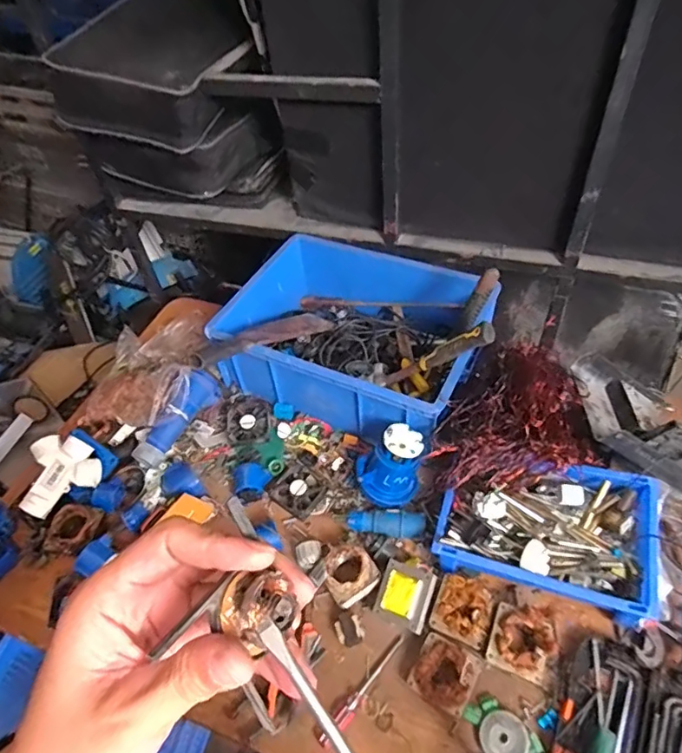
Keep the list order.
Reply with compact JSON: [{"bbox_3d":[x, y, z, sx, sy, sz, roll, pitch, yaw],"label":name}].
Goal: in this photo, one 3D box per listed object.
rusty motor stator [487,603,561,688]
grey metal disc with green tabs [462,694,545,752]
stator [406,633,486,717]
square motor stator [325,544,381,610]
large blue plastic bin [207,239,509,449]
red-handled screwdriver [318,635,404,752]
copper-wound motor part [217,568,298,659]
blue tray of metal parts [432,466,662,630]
[{"bbox_3d":[0.263,0.383,0.759,0.092,0.050,0.092,17,52,19],"label":"rusty motor stator"},{"bbox_3d":[0.218,0.477,0.708,0.067,0.020,0.090,-23,50,-15],"label":"grey metal disc with green tabs"},{"bbox_3d":[0.147,0.420,0.745,0.084,0.049,0.084,26,55,25],"label":"stator"},{"bbox_3d":[0.011,0.309,0.835,0.078,0.044,0.083,-28,52,-19],"label":"square motor stator"},{"bbox_3d":[0.040,-0.107,1.068,0.485,0.194,0.408,15,51,17],"label":"large blue plastic bin"},{"bbox_3d":[0.033,0.449,0.756,0.022,0.017,0.178,30,57,28],"label":"red-handled screwdriver"},{"bbox_3d":[-0.031,0.085,0.195,0.024,0.017,0.027,22,54,23],"label":"copper-wound motor part"},{"bbox_3d":[0.322,0.236,0.833,0.312,0.085,0.209,12,50,15],"label":"blue tray of metal parts"}]

